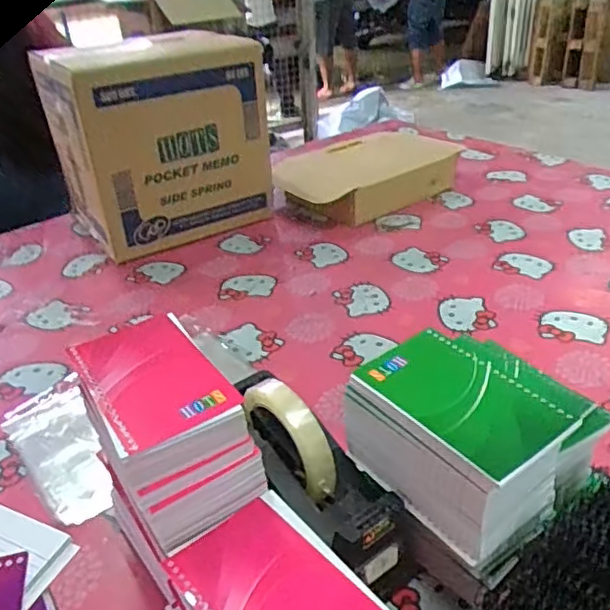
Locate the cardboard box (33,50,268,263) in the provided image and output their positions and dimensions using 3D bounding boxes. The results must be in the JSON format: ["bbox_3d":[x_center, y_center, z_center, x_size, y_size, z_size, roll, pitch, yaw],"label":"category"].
[{"bbox_3d":[-0.250,-0.286,1.036,0.313,0.315,0.227,-21,35,-27],"label":"cardboard box"}]

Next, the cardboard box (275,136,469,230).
[{"bbox_3d":[0.124,-0.254,1.158,0.341,0.089,0.214,-25,37,-32],"label":"cardboard box"}]

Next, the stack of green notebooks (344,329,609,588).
[{"bbox_3d":[0.102,0.105,0.435,0.084,0.113,0.141,-25,37,-31],"label":"stack of green notebooks"}]

